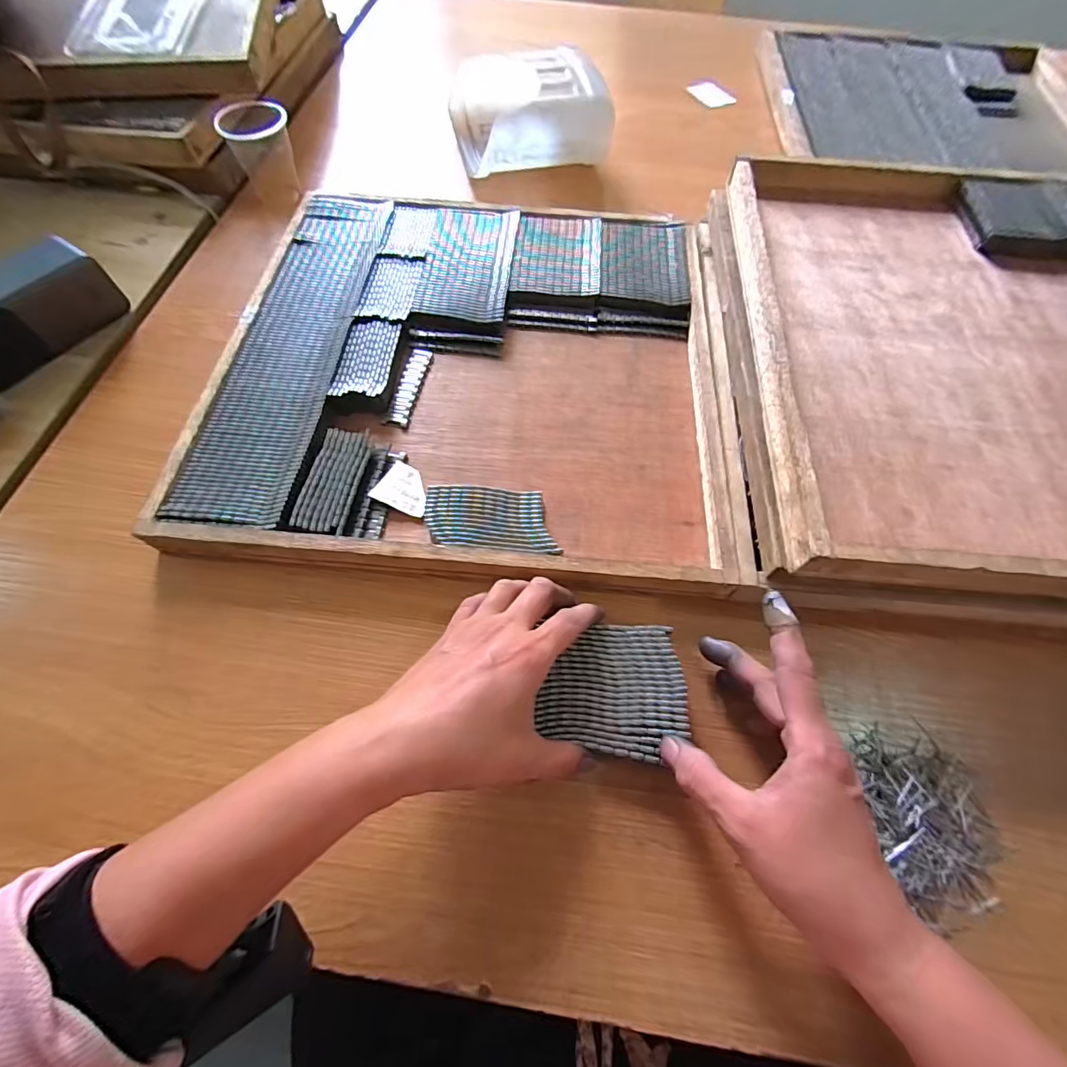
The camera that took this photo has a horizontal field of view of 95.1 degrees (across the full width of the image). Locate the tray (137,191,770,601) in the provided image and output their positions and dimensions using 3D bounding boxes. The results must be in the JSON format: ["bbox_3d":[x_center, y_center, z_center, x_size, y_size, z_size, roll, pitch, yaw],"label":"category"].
[{"bbox_3d":[-0.045,-0.151,0.406,0.396,0.028,0.391,3,66,2],"label":"tray"}]

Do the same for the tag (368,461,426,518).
[{"bbox_3d":[-0.095,-0.035,0.362,0.038,0.008,0.037,19,65,8],"label":"tag"}]

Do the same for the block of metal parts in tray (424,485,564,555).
[{"bbox_3d":[-0.029,-0.008,0.346,0.091,0.021,0.047,5,64,1],"label":"block of metal parts in tray"}]

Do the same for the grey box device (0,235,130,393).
[{"bbox_3d":[-0.417,-0.180,0.403,0.059,0.059,0.125,28,66,12],"label":"grey box device"}]

